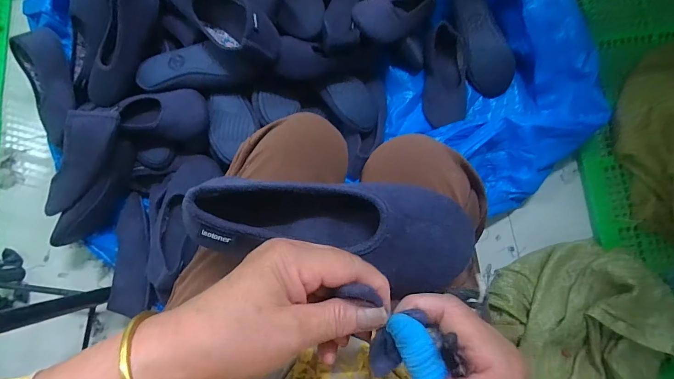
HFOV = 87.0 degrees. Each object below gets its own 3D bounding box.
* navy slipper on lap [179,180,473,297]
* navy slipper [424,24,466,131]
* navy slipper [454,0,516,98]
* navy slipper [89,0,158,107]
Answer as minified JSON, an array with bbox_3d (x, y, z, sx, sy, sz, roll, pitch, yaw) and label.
[{"bbox_3d":[-0.002,0.034,0.308,0.232,0.052,0.084,9,83,-5],"label":"navy slipper on lap"},{"bbox_3d":[0.250,-0.256,0.806,0.097,0.057,0.222,0,83,0],"label":"navy slipper"},{"bbox_3d":[0.332,-0.338,0.810,0.101,0.055,0.256,-22,98,-3],"label":"navy slipper"},{"bbox_3d":[-0.428,-0.282,0.706,0.095,0.078,0.263,35,111,4],"label":"navy slipper"}]

